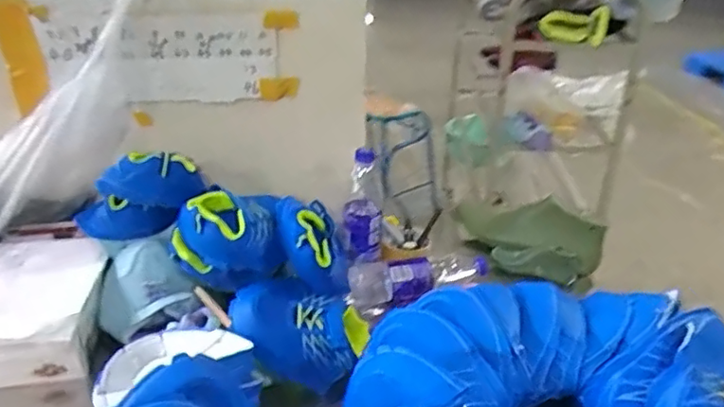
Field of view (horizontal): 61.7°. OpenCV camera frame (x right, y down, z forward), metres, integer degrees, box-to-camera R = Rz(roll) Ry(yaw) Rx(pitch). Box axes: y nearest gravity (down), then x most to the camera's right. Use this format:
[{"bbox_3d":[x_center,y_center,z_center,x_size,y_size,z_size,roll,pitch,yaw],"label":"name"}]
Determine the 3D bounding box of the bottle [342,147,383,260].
[{"bbox_3d":[0.001,0.002,0.970,0.065,0.189,0.060,-1,29,-2],"label":"bottle"}]

